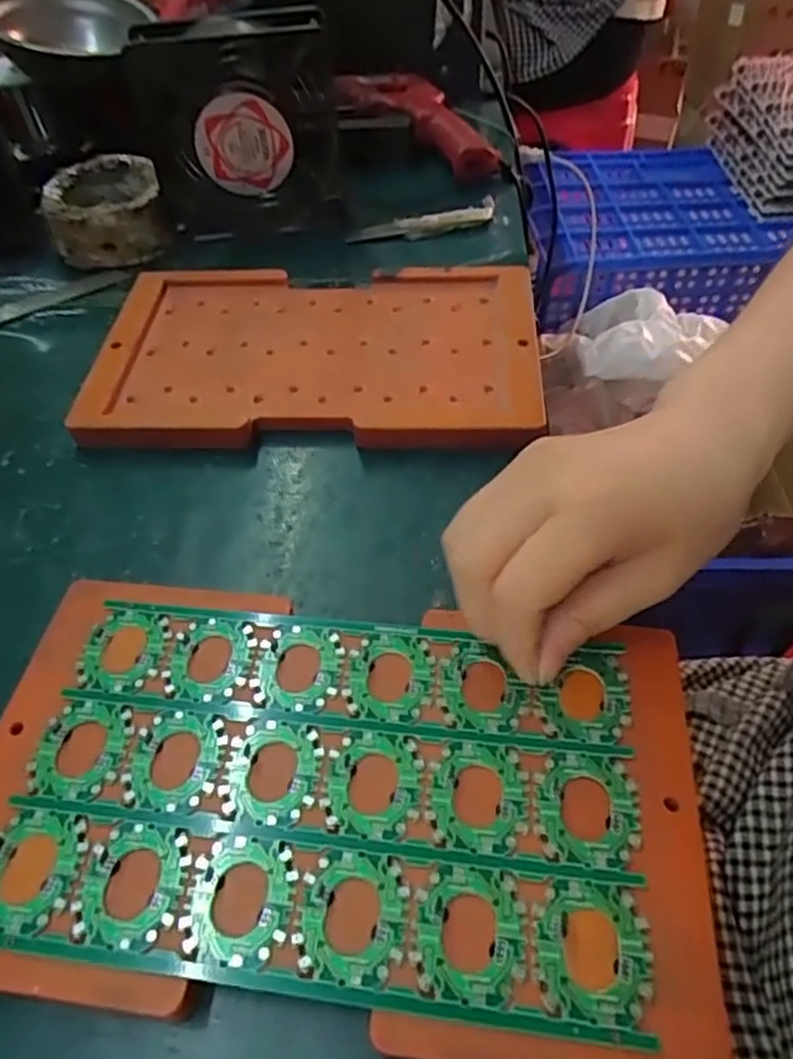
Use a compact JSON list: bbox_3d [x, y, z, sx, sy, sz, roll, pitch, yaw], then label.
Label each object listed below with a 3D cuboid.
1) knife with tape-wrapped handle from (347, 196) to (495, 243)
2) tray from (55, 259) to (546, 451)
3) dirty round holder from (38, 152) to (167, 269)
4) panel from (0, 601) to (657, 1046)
[{"bbox_3d":[0.017,-0.214,0.492,0.103,0.010,0.017,-11,50,-7],"label":"knife with tape-wrapped handle"},{"bbox_3d":[-0.043,-0.099,0.385,0.234,0.013,0.138,-1,49,2],"label":"tray"},{"bbox_3d":[-0.200,-0.220,0.485,0.075,0.040,0.080,-17,51,-12],"label":"dirty round holder"},{"bbox_3d":[-0.024,0.082,0.234,0.200,0.004,0.119,4,51,7],"label":"panel"}]

